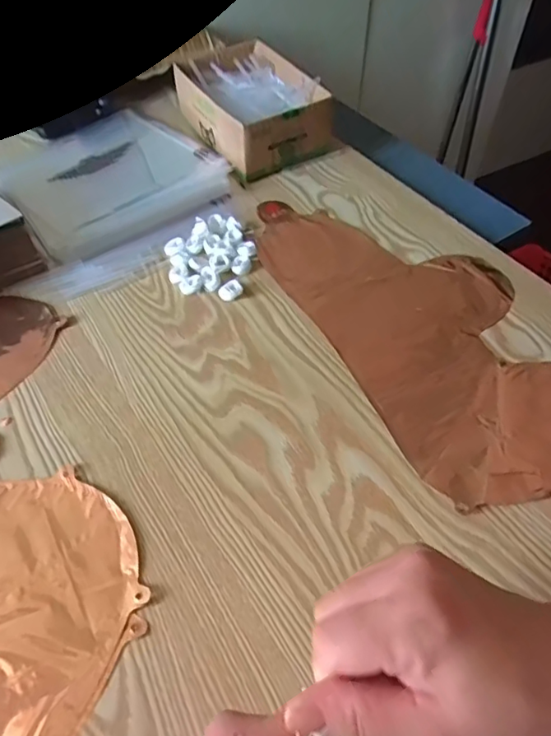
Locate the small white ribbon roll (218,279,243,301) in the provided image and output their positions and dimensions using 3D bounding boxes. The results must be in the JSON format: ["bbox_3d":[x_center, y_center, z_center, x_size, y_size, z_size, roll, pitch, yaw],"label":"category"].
[{"bbox_3d":[-0.044,-0.074,0.522,0.024,0.011,0.017,-37,59,-25],"label":"small white ribbon roll"}]

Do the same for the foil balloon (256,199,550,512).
[{"bbox_3d":[0.146,-0.049,0.500,0.205,0.006,0.406,-22,54,-16],"label":"foil balloon"}]

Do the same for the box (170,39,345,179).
[{"bbox_3d":[-0.024,-0.320,0.677,0.137,0.069,0.174,-27,55,-18],"label":"box"}]

